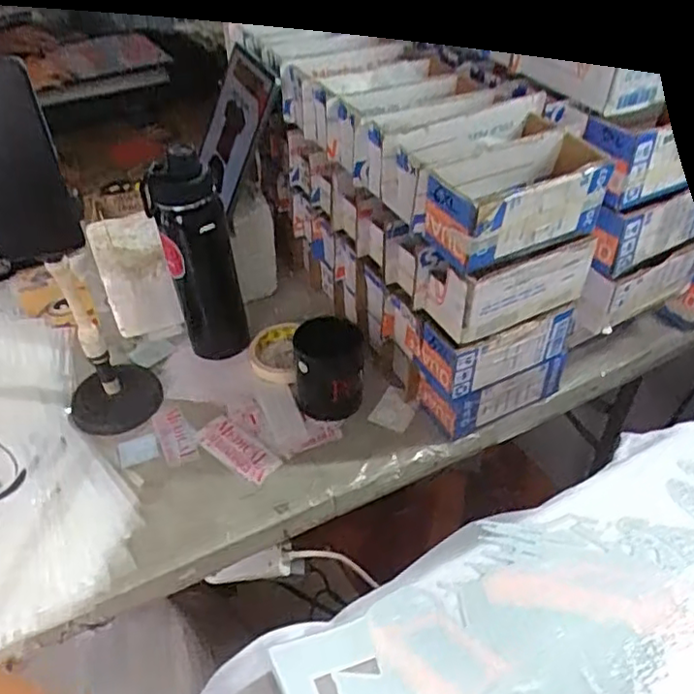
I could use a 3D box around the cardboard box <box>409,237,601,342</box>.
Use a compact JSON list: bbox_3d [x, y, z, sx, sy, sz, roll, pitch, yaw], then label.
[{"bbox_3d":[0.153,-0.071,0.606,0.158,0.080,0.069,-21,46,-20],"label":"cardboard box"}]

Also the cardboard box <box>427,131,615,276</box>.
[{"bbox_3d":[0.151,-0.129,0.553,0.160,0.070,0.069,-21,46,-20],"label":"cardboard box"}]

